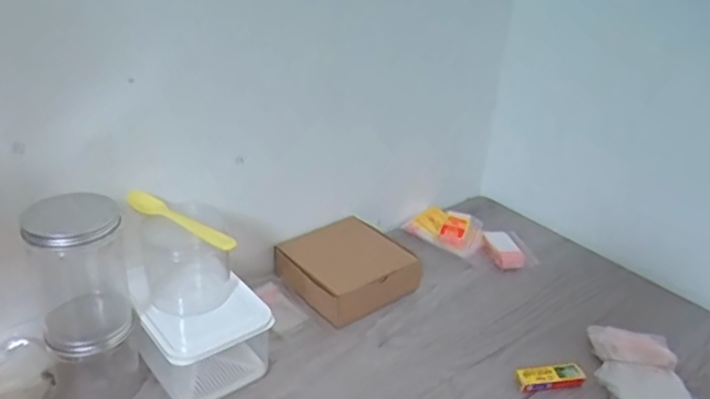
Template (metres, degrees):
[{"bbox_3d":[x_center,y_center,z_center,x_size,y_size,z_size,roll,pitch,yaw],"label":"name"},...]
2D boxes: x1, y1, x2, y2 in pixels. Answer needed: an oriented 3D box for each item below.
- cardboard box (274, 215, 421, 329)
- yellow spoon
[{"bbox_3d":[-0.010,0.106,0.886,0.170,0.066,0.163,-17,34,-32],"label":"cardboard box"},{"bbox_3d":[-0.200,0.022,0.664,0.169,0.020,0.021,22,33,29],"label":"yellow spoon"}]

